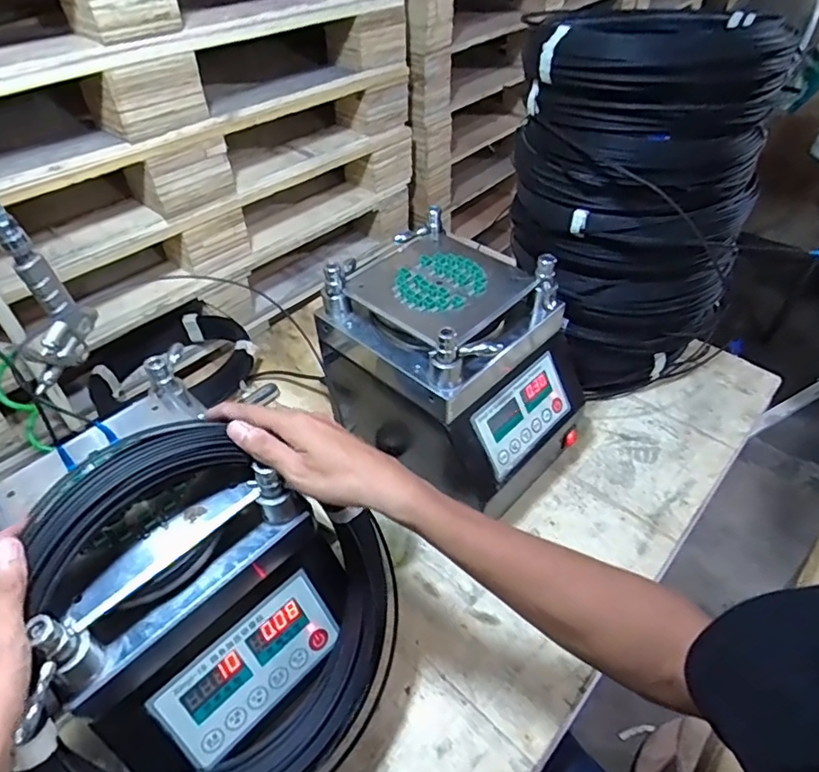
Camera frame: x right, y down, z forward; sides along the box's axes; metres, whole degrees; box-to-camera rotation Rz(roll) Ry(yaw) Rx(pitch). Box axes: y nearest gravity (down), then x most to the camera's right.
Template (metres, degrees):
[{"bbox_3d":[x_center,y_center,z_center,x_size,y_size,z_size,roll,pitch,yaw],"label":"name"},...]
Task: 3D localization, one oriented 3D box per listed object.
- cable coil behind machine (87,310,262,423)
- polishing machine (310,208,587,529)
[{"bbox_3d":[-0.395,-0.026,0.925,0.237,0.073,0.258,34,56,29],"label":"cable coil behind machine"},{"bbox_3d":[0.059,-0.016,0.727,0.285,0.284,0.218,34,56,29],"label":"polishing machine"}]

